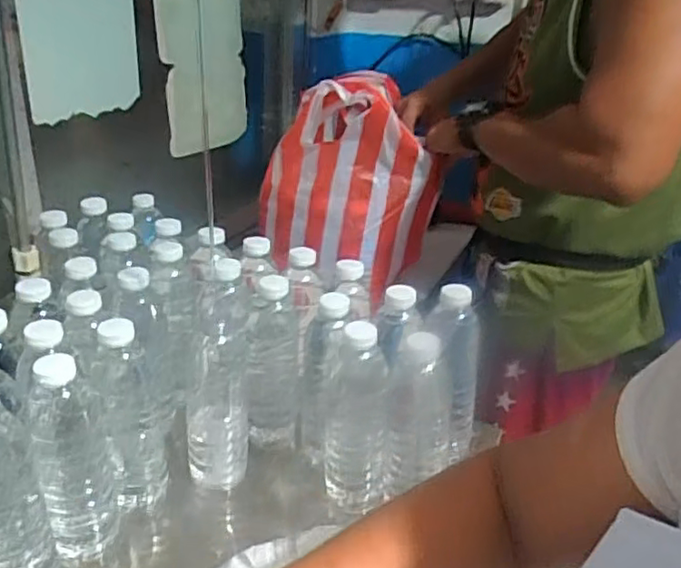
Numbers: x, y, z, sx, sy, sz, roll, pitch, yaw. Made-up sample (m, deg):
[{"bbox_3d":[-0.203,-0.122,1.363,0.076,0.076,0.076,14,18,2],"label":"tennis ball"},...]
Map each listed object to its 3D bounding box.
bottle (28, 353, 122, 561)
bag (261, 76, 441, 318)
[{"bbox_3d":[-0.233,0.151,0.560,0.062,0.196,0.058,-9,29,-22],"label":"bottle"},{"bbox_3d":[0.020,-0.160,0.981,0.254,0.317,0.167,-3,27,-12],"label":"bag"}]

